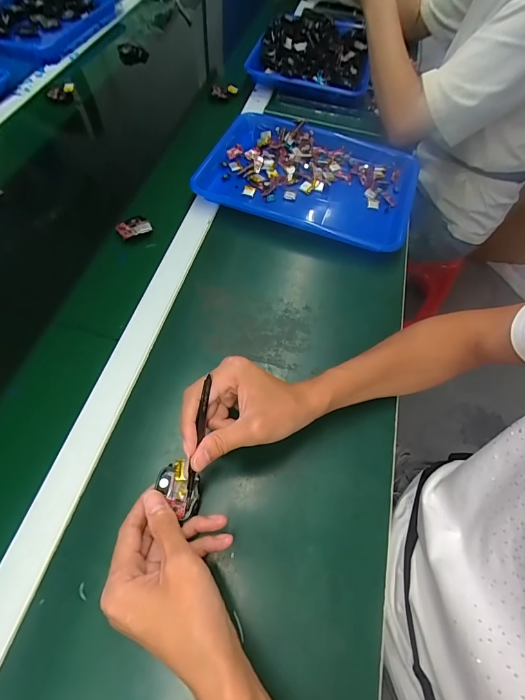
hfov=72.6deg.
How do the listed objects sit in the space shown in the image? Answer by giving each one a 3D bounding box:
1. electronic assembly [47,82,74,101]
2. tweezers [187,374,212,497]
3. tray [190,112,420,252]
[{"bbox_3d":[-0.390,-0.501,0.697,0.052,0.023,0.017,-23,63,0],"label":"electronic assembly"},{"bbox_3d":[-0.055,0.073,0.302,0.006,0.009,0.104,10,93,2],"label":"tweezers"},{"bbox_3d":[0.079,-0.294,0.608,0.345,0.040,0.266,19,60,7],"label":"tray"}]

